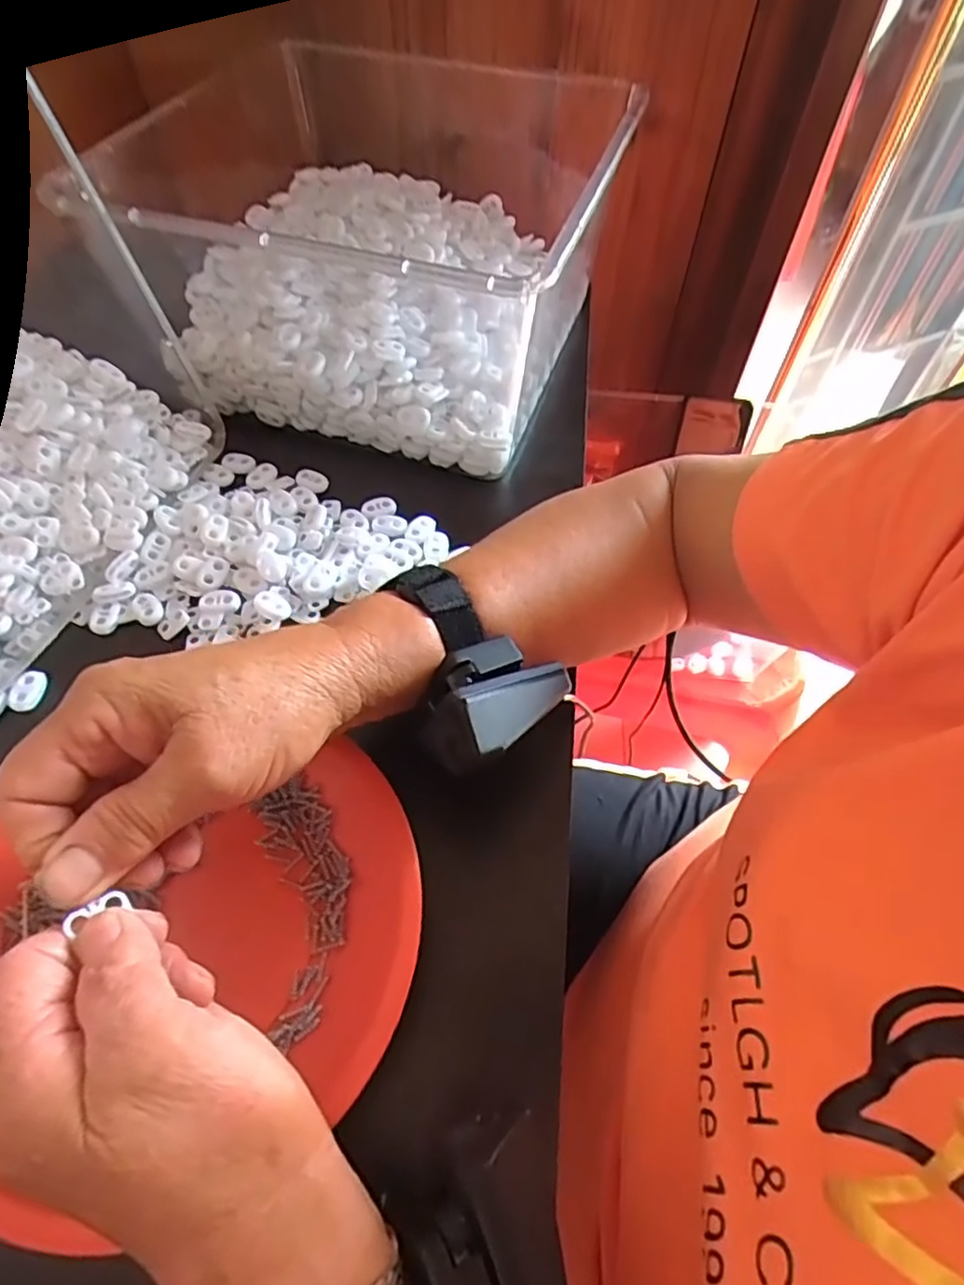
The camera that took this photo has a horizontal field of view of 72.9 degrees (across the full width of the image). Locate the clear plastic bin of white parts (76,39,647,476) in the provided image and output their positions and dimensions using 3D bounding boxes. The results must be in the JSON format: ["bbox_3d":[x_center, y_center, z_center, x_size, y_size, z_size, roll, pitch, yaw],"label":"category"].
[{"bbox_3d":[-0.061,-0.323,0.497,0.280,0.140,0.360,14,55,8],"label":"clear plastic bin of white parts"}]

